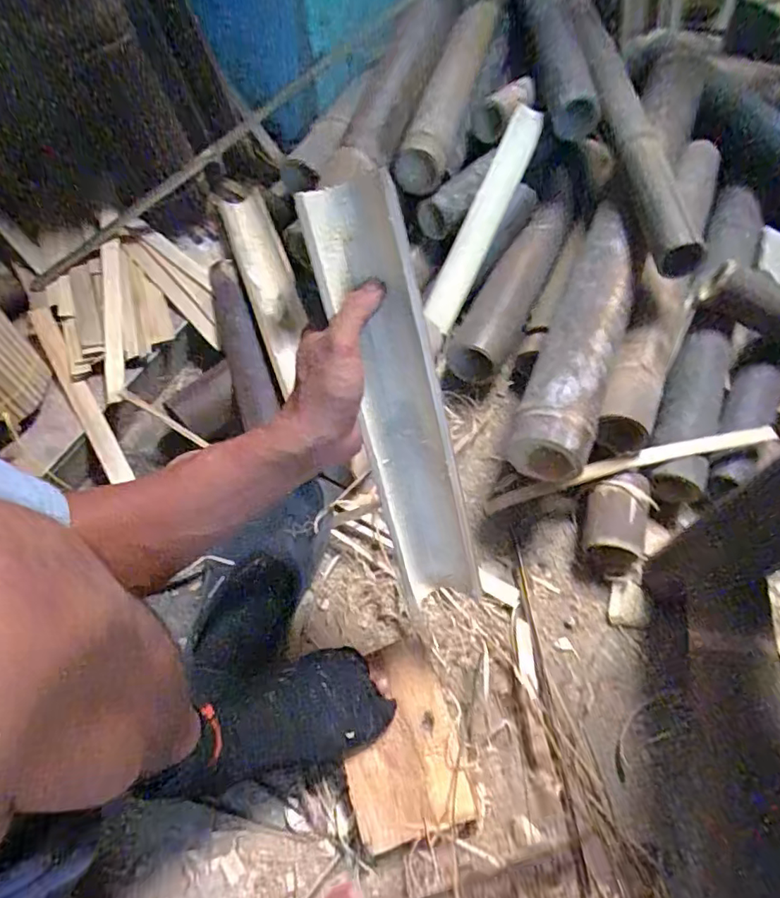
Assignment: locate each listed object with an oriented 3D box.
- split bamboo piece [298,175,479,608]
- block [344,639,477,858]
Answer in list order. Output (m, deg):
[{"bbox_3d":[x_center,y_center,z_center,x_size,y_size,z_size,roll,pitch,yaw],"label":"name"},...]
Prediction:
[{"bbox_3d":[0.011,-0.022,0.438,0.070,0.351,0.027,-19,25,-10],"label":"split bamboo piece"},{"bbox_3d":[0.009,0.287,0.534,0.112,0.038,0.170,-15,62,-7],"label":"block"}]

